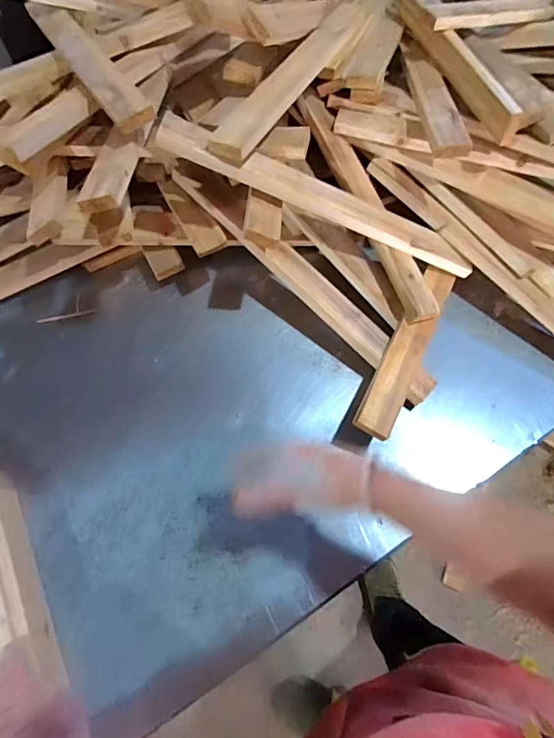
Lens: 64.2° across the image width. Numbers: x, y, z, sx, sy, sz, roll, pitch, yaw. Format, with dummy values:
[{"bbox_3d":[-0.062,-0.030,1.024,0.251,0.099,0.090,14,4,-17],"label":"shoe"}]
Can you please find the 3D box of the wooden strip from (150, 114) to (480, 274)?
[{"bbox_3d":[0.075,-0.246,0.644,0.490,0.021,0.055,18,66,-15],"label":"wooden strip"}]

